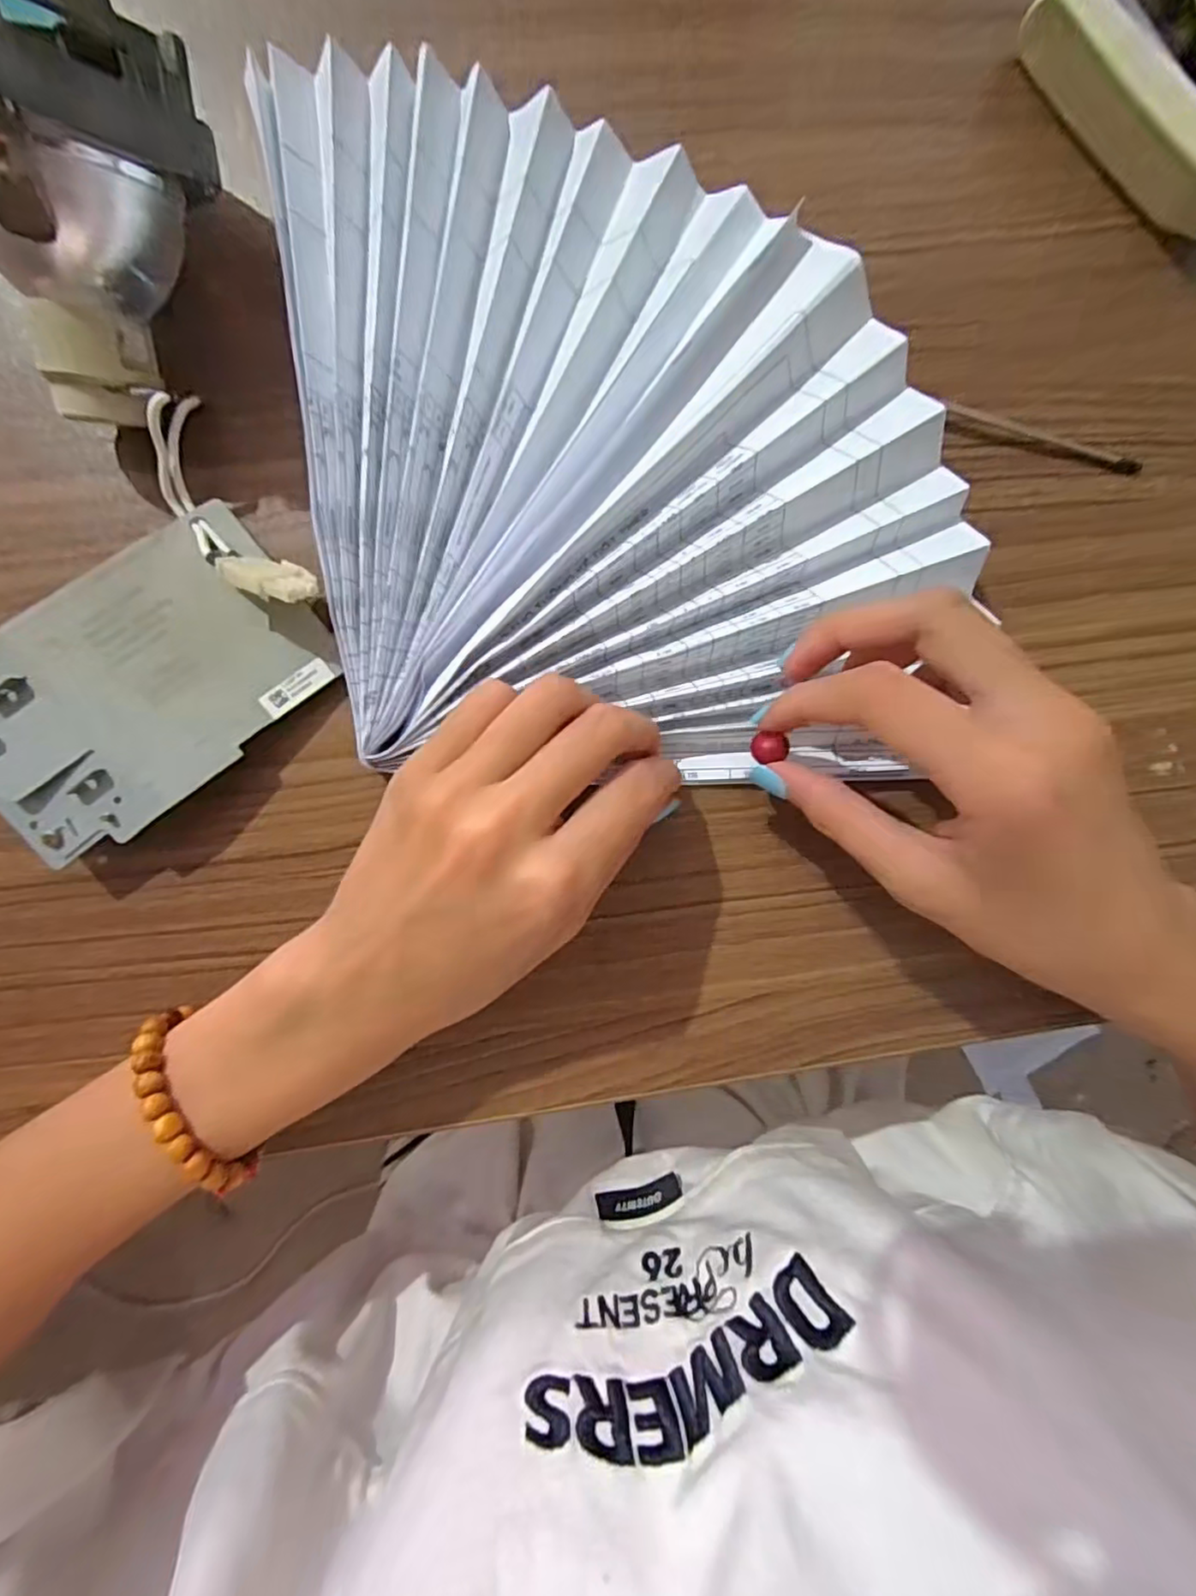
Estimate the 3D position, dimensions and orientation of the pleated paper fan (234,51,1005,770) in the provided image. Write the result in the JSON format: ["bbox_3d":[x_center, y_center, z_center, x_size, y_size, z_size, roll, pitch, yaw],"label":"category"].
[{"bbox_3d":[0.012,-0.112,0.201,0.197,0.020,0.214,-6,96,-4],"label":"pleated paper fan"}]

